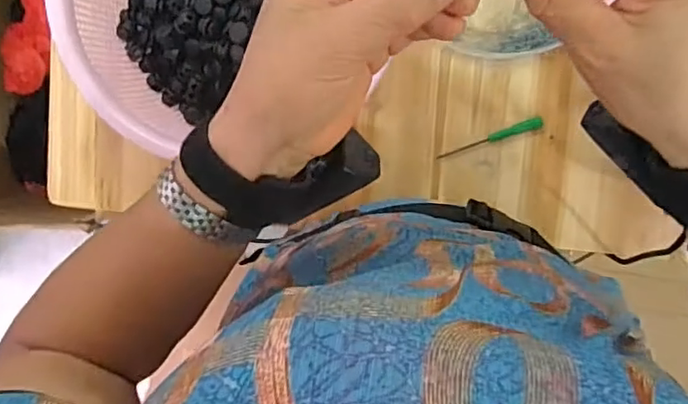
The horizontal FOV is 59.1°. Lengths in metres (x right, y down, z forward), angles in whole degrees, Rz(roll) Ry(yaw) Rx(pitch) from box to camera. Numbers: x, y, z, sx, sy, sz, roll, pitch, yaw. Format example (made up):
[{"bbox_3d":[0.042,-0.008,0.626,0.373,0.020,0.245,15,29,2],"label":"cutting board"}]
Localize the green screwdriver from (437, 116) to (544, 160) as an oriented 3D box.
[{"bbox_3d":[0.131,-0.057,0.543,0.095,0.005,0.010,-19,93,8],"label":"green screwdriver"}]

